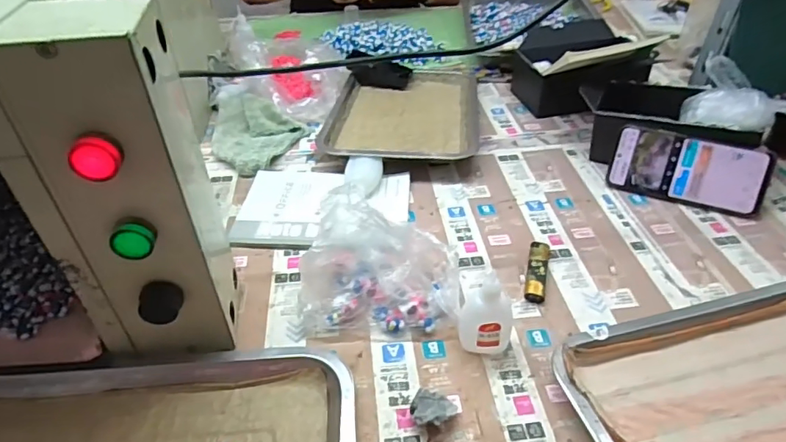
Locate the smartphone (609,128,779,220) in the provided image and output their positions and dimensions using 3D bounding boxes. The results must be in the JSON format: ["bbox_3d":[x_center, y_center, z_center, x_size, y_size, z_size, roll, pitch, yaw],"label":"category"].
[{"bbox_3d":[0.337,-0.060,0.587,0.157,0.076,0.007,17,12,23],"label":"smartphone"}]

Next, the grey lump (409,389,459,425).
[{"bbox_3d":[0.032,0.149,0.400,0.034,0.020,0.029,6,40,8],"label":"grey lump"}]

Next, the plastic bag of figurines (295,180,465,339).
[{"bbox_3d":[-0.012,0.035,0.470,0.142,0.096,0.095,-1,40,0],"label":"plastic bag of figurines"}]

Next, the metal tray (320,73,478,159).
[{"bbox_3d":[0.019,-0.166,0.764,0.211,0.028,0.271,3,40,5],"label":"metal tray"}]

